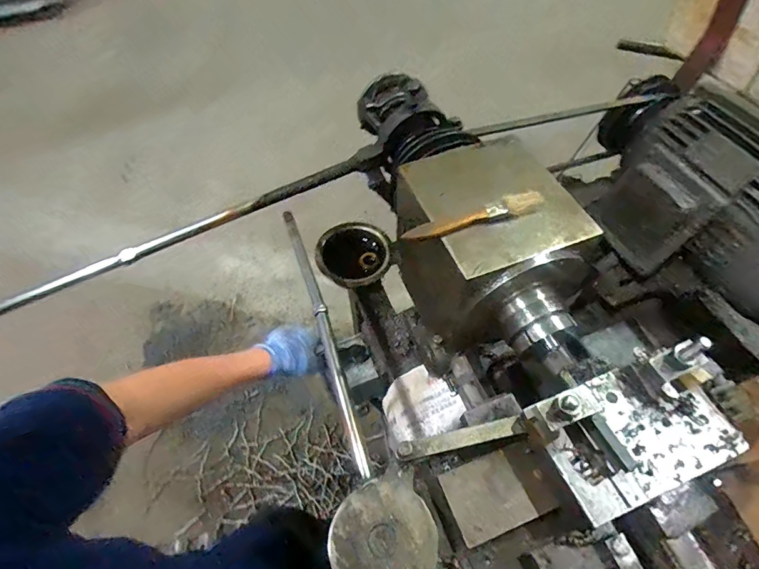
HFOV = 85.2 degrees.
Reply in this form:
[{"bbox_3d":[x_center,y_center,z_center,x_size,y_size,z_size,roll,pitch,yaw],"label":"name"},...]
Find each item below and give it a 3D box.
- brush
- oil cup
[{"bbox_3d":[0.097,-0.069,0.421,0.146,0.016,0.022,-13,57,-8],"label":"brush"},{"bbox_3d":[-0.041,-0.051,0.734,0.125,0.046,0.117,0,56,1],"label":"oil cup"}]

